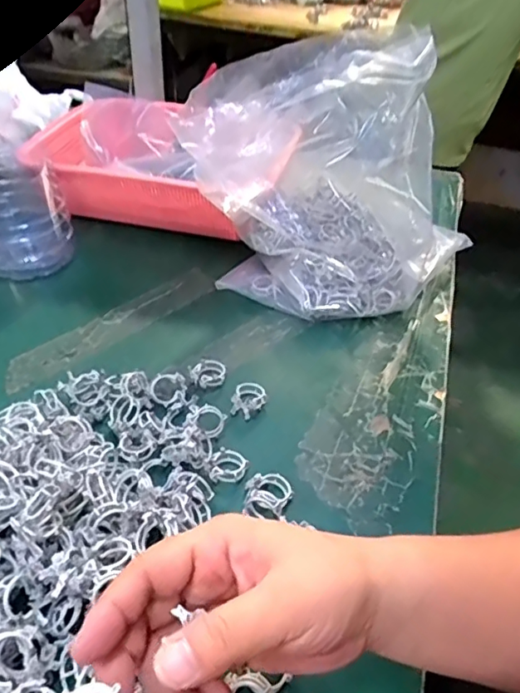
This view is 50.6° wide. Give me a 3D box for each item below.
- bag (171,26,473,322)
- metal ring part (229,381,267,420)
[{"bbox_3d":[0.077,-0.169,0.545,0.235,0.214,0.199,22,45,20],"label":"bag"},{"bbox_3d":[-0.010,0.044,0.452,0.025,0.008,0.035,18,44,16],"label":"metal ring part"}]

